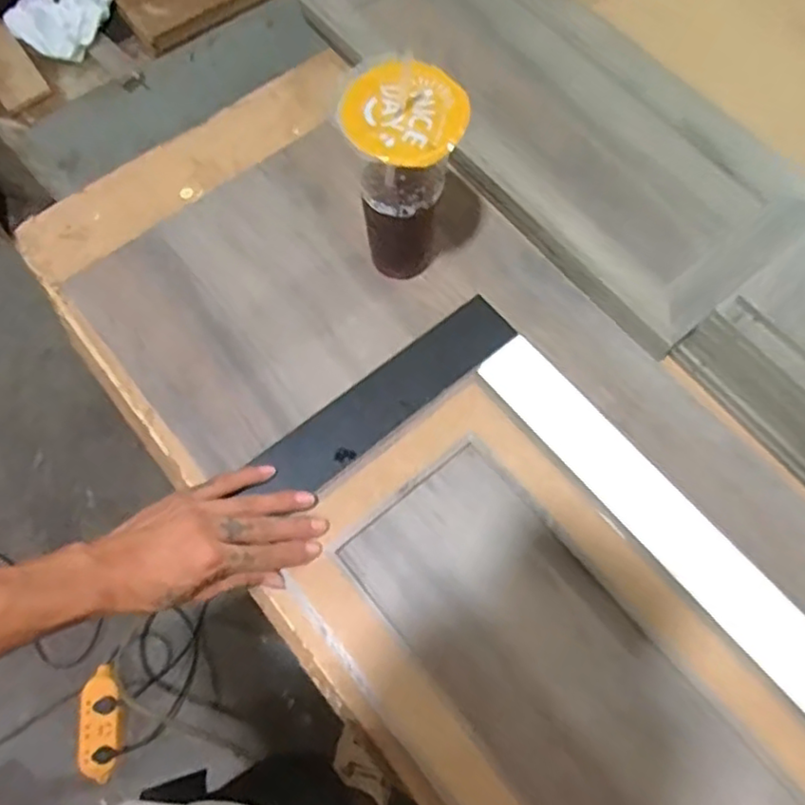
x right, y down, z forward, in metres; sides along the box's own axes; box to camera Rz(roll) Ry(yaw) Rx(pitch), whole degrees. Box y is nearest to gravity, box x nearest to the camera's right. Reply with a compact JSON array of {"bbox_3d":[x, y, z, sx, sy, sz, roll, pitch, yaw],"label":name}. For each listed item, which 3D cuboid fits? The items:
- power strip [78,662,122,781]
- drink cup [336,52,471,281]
[{"bbox_3d":[-0.555,0.591,1.220,0.068,0.037,0.190,-7,69,-2],"label":"power strip"},{"bbox_3d":[0.003,-0.170,0.544,0.080,0.189,0.084,0,68,1],"label":"drink cup"}]

